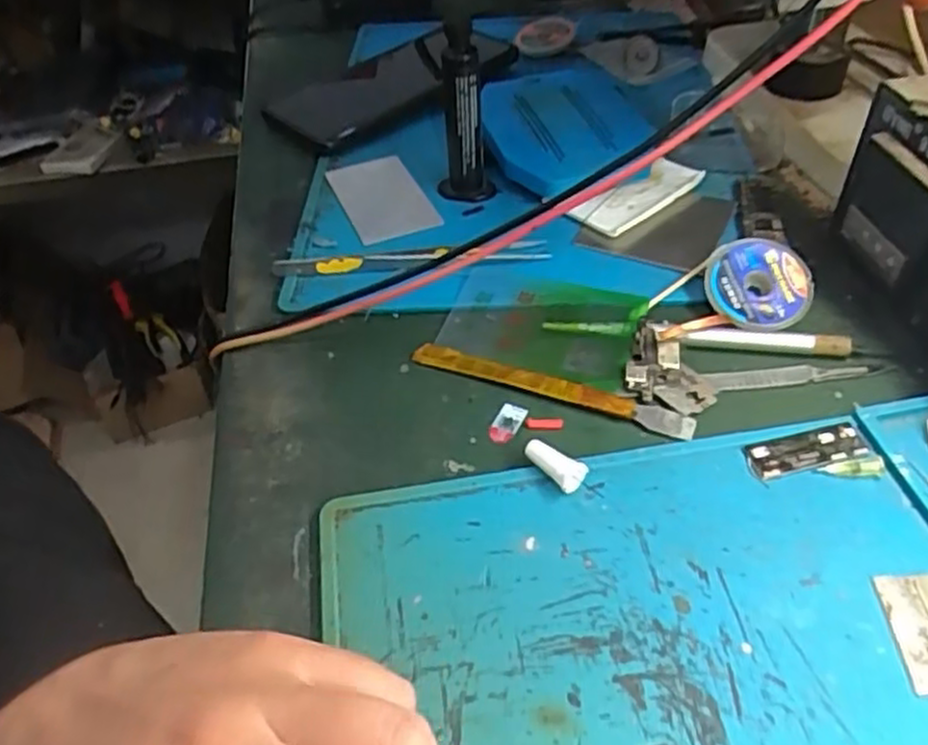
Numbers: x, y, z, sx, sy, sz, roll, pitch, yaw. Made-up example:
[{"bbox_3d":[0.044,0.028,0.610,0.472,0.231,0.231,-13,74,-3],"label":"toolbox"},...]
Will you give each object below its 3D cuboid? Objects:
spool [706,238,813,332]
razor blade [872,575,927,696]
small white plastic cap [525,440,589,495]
[{"bbox_3d":[0.131,-0.038,0.337,0.043,0.010,0.044,-2,67,4],"label":"spool"},{"bbox_3d":[0.141,0.079,0.231,0.019,0.004,0.038,-1,44,4],"label":"razor blade"},{"bbox_3d":[0.033,0.035,0.281,0.011,0.011,0.024,-37,52,-28],"label":"small white plastic cap"}]

